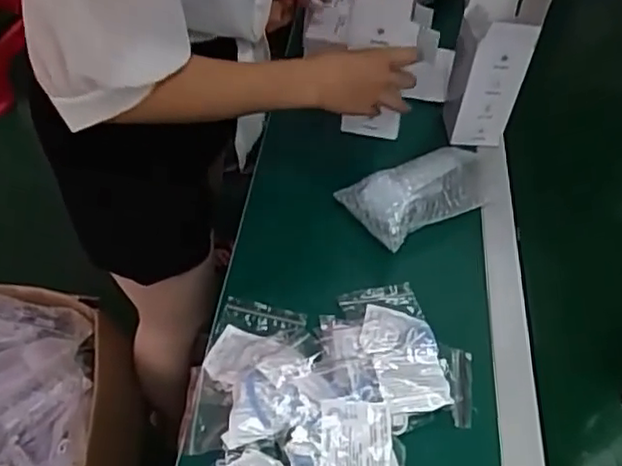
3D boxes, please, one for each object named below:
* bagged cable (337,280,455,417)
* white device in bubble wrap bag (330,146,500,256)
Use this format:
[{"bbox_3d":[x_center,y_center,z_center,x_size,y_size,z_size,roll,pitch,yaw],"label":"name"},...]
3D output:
[{"bbox_3d":[0.089,0.116,0.680,0.084,0.020,0.159,-5,47,-11],"label":"bagged cable"},{"bbox_3d":[0.147,-0.054,0.814,0.214,0.058,0.097,-24,53,-26],"label":"white device in bubble wrap bag"}]

